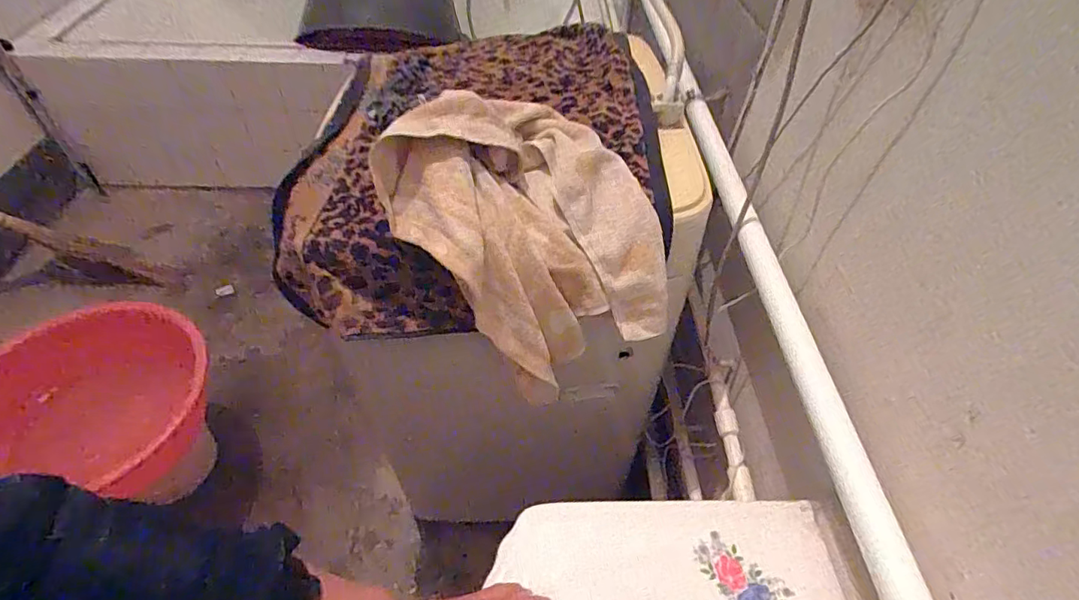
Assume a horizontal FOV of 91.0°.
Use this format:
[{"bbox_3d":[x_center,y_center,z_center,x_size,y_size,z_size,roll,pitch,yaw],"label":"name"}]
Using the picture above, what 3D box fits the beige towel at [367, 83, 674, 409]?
[{"bbox_3d":[-0.014,-0.061,0.574,0.244,0.227,0.250,-23,54,-20],"label":"beige towel"}]

